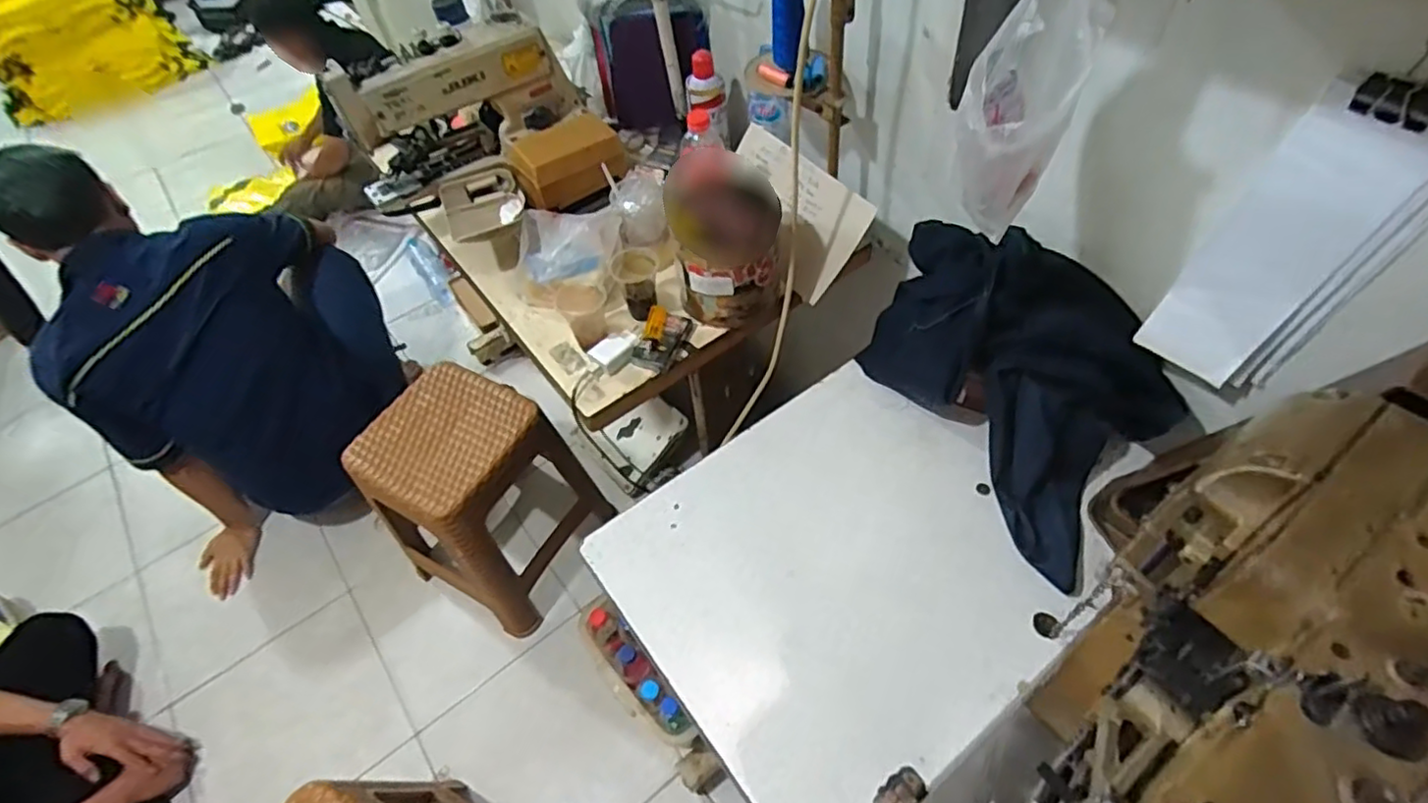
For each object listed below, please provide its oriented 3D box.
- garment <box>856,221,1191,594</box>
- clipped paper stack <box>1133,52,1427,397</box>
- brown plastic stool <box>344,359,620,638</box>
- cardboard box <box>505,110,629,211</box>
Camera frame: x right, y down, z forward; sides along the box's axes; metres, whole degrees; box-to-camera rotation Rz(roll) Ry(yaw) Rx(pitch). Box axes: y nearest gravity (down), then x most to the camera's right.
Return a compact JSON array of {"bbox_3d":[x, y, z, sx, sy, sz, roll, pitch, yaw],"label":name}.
[{"bbox_3d":[0.348,-0.050,0.768,0.272,0.136,0.405,-31,57,-16],"label":"garment"},{"bbox_3d":[0.514,-0.132,0.588,0.038,0.292,0.127,-35,58,-19],"label":"clipped paper stack"},{"bbox_3d":[-0.482,0.202,1.357,0.336,0.442,0.318,26,60,23],"label":"brown plastic stool"},{"bbox_3d":[-0.239,-0.399,1.088,0.178,0.089,0.087,-29,56,-15],"label":"cardboard box"}]

